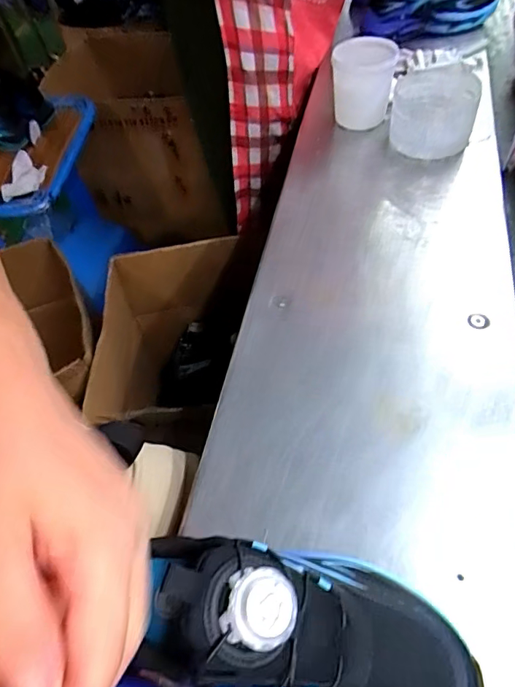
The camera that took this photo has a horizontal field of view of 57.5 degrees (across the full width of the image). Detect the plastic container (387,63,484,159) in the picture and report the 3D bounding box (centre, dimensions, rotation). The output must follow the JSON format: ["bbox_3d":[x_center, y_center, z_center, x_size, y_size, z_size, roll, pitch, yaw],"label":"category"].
[{"bbox_3d":[0.202,-0.270,0.547,0.090,0.066,0.104,13,58,13],"label":"plastic container"}]

